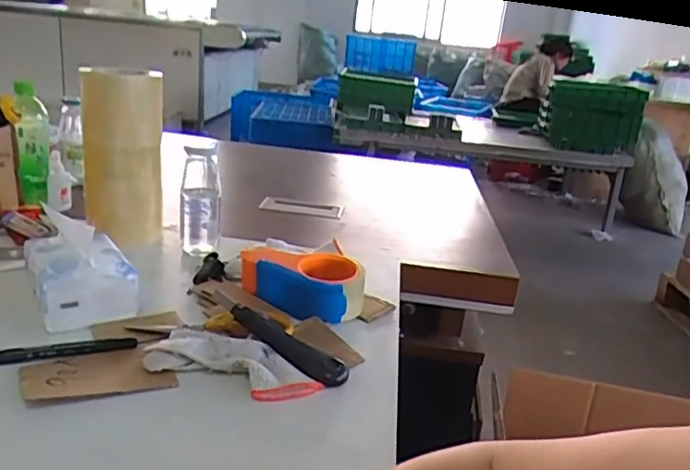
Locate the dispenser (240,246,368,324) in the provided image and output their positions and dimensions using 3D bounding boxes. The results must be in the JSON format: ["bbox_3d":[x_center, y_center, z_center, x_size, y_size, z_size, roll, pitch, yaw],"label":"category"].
[{"bbox_3d":[-0.056,0.059,0.763,0.162,0.070,0.079,9,20,9],"label":"dispenser"}]

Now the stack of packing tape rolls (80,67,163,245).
[{"bbox_3d":[-0.338,-0.119,0.918,0.086,0.248,0.090,19,22,31],"label":"stack of packing tape rolls"}]

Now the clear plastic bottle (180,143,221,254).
[{"bbox_3d":[-0.214,-0.051,0.896,0.056,0.159,0.058,0,20,-18],"label":"clear plastic bottle"}]

